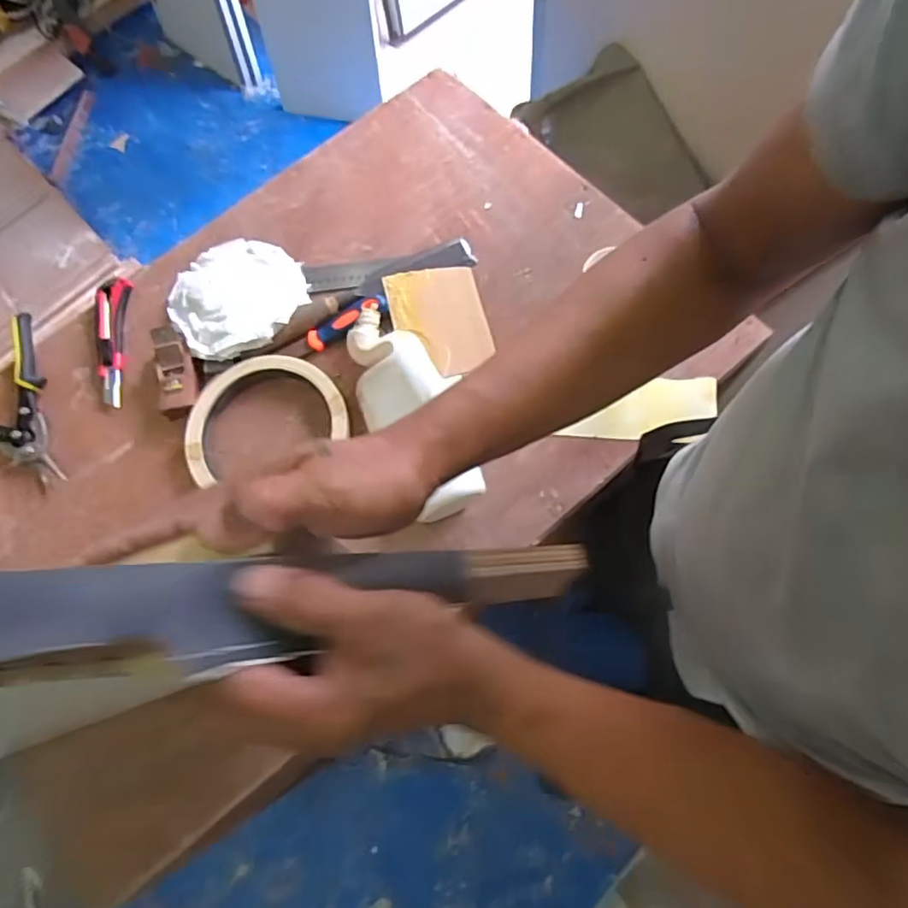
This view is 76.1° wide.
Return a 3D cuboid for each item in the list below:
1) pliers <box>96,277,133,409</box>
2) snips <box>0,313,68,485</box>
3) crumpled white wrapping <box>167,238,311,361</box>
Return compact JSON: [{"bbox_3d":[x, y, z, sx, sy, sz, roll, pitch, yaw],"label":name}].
[{"bbox_3d":[-0.430,-0.143,0.730,0.044,0.027,0.164,-9,72,2],"label":"pliers"},{"bbox_3d":[-0.573,-0.051,0.701,0.157,0.026,0.222,-21,72,-2],"label":"snips"},{"bbox_3d":[-0.270,-0.201,0.720,0.165,0.041,0.179,-1,72,4],"label":"crumpled white wrapping"}]

